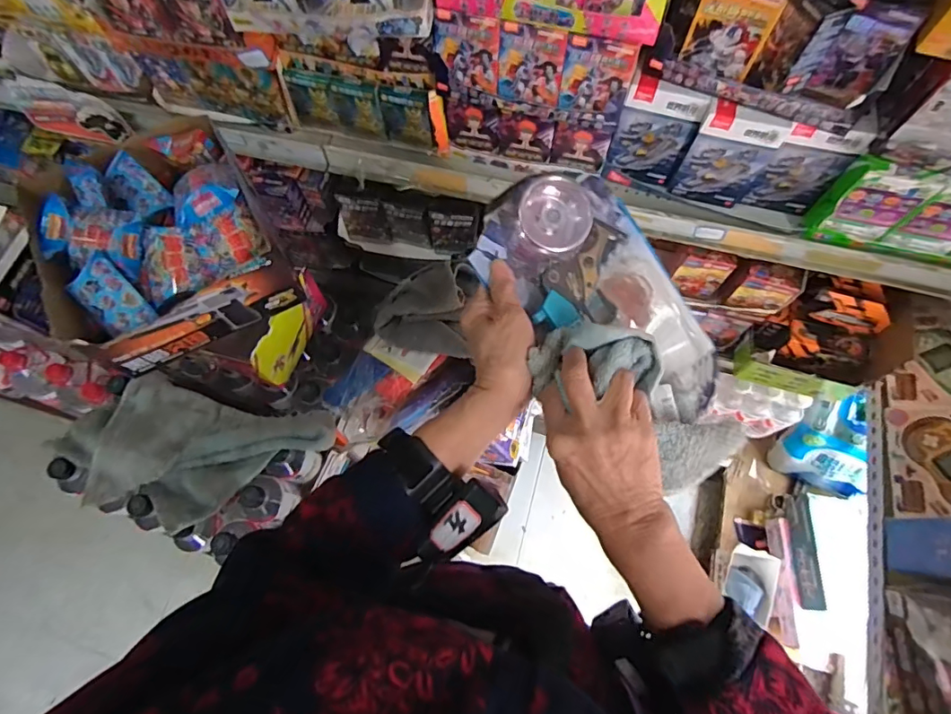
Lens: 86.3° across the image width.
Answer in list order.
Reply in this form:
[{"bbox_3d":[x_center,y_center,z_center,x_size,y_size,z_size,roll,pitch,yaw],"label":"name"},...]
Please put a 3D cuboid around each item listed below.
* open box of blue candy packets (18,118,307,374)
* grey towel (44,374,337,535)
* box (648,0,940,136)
[{"bbox_3d":[-0.376,-0.138,0.612,0.239,0.136,0.246,-30,72,-10],"label":"open box of blue candy packets"},{"bbox_3d":[-0.413,0.134,0.713,0.368,0.056,0.195,9,69,4],"label":"grey towel"},{"bbox_3d":[0.328,-0.349,0.522,0.261,0.119,0.134,24,71,10],"label":"box"}]

